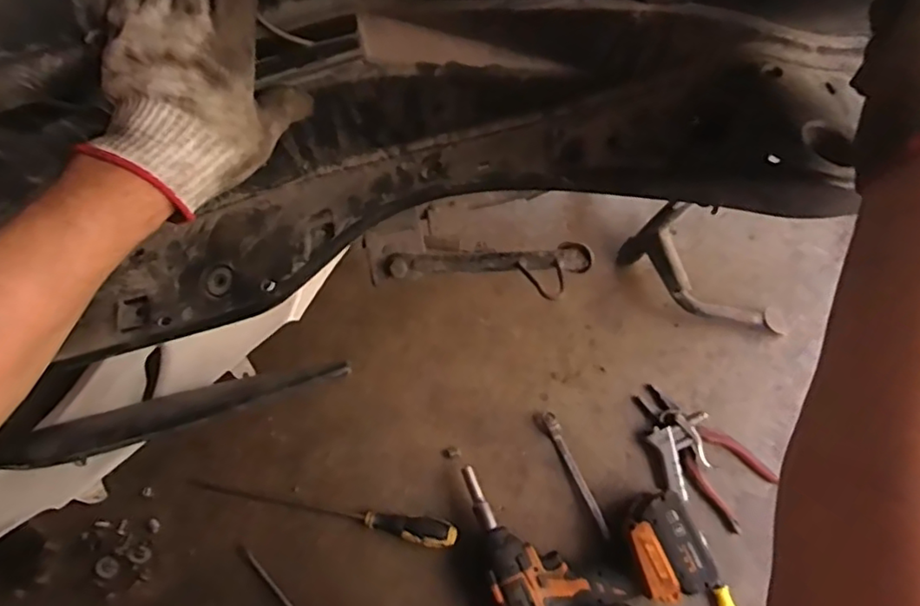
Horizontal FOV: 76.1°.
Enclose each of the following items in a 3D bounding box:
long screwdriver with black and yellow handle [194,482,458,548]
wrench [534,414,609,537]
[{"bbox_3d":[-0.168,0.251,0.725,0.331,0.035,0.030,11,72,6],"label":"long screwdriver with black and yellow handle"},{"bbox_3d":[0.143,0.207,0.726,0.022,0.014,0.163,-27,72,-7],"label":"wrench"}]

